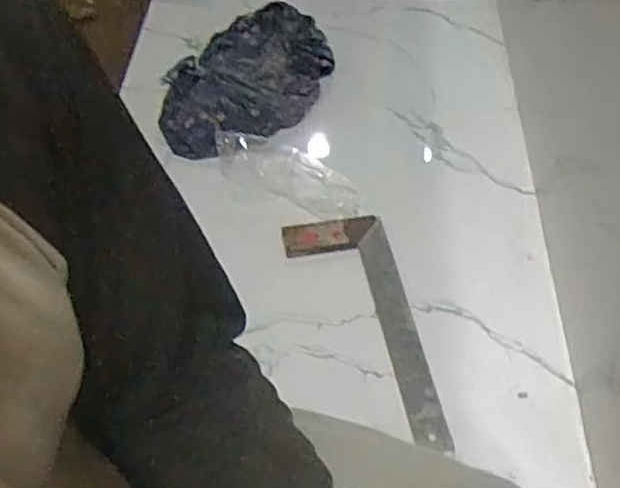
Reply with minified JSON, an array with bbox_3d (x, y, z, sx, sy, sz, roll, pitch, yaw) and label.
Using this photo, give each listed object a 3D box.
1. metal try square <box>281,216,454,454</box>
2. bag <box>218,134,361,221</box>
[{"bbox_3d":[0.062,0.089,0.742,0.119,0.010,0.305,-11,53,-10],"label":"metal try square"},{"bbox_3d":[-0.029,-0.096,0.889,0.210,0.024,0.088,21,55,14],"label":"bag"}]

